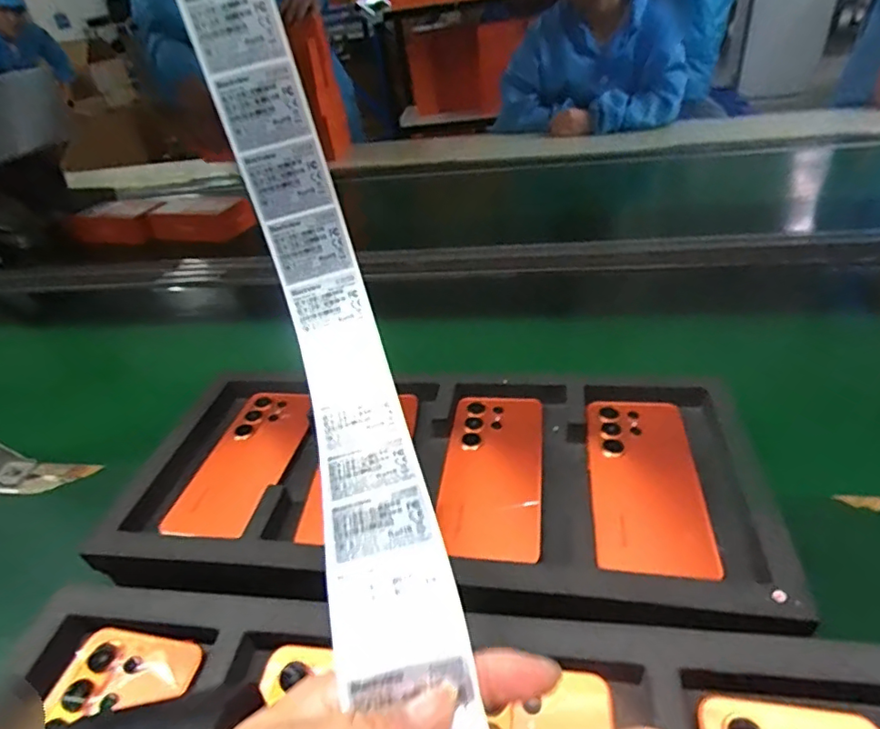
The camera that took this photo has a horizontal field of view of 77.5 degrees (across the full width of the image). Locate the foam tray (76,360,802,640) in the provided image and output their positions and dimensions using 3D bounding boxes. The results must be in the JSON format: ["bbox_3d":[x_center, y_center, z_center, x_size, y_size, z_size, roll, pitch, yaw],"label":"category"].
[{"bbox_3d":[-0.005,0.081,0.443,0.478,0.025,0.232,0,37,10],"label":"foam tray"}]

